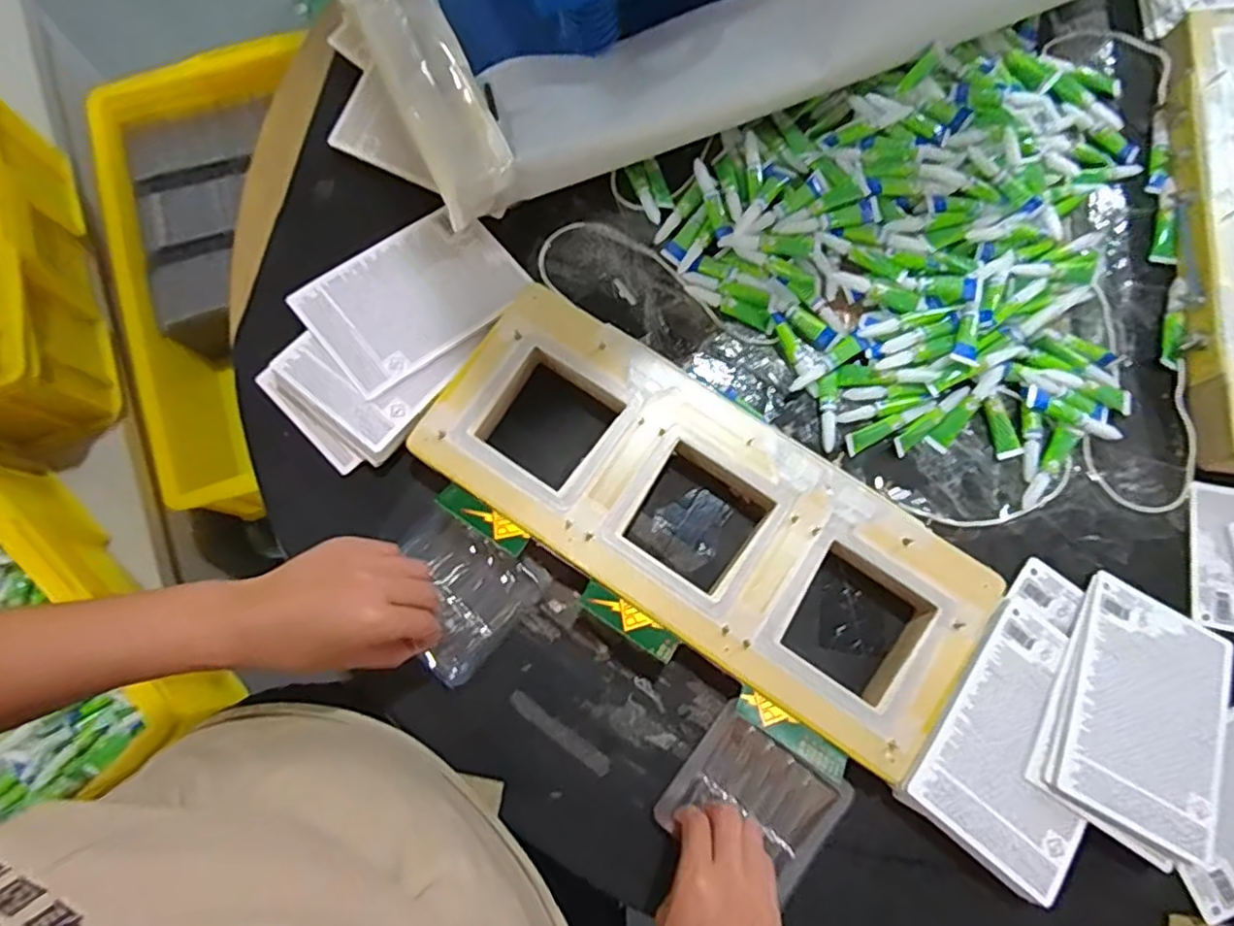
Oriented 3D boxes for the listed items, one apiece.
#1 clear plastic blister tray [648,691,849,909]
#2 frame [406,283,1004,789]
[{"bbox_3d":[0.095,0.239,0.457,0.104,0.017,0.094,37,80,7],"label":"clear plastic blister tray"},{"bbox_3d":[0.063,0.039,0.500,0.423,0.037,0.168,34,80,7],"label":"frame"}]

